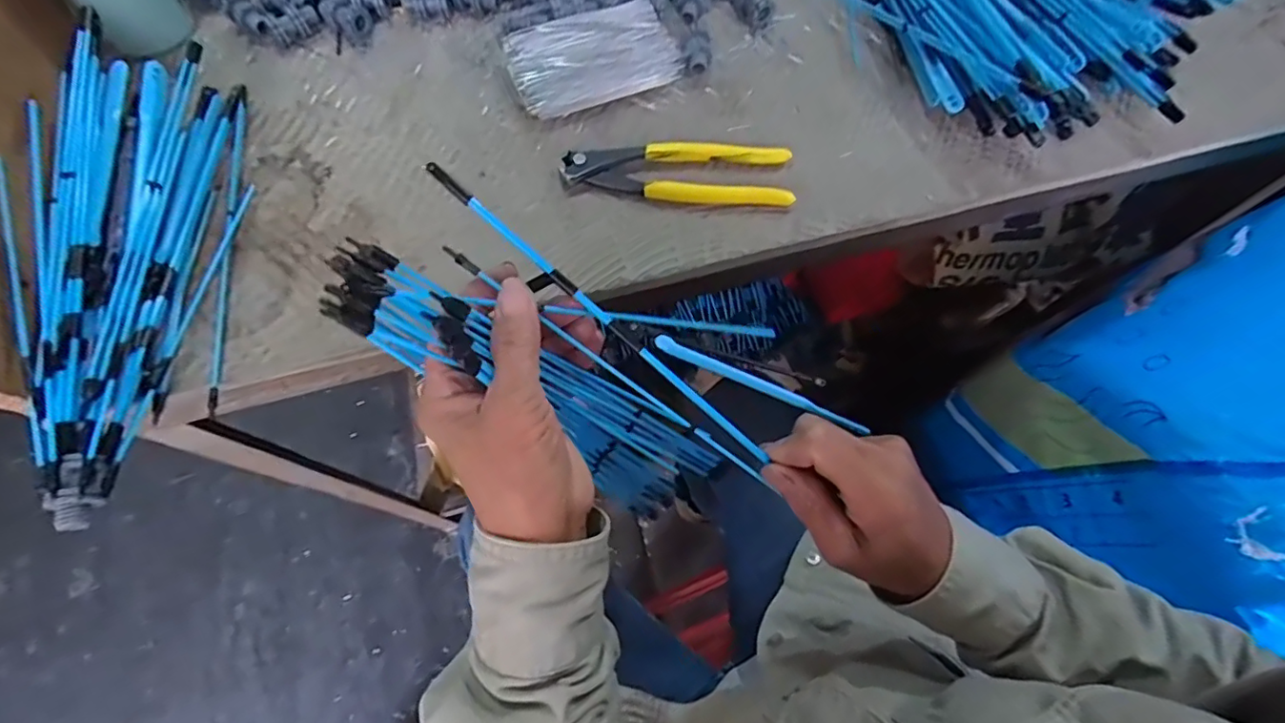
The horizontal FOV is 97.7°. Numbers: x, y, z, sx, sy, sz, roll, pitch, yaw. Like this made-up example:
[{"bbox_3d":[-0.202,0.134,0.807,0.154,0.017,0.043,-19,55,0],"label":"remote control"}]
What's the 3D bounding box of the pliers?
[{"bbox_3d":[0.025,-0.137,0.409,0.161,0.015,0.048,3,68,0],"label":"pliers"}]

